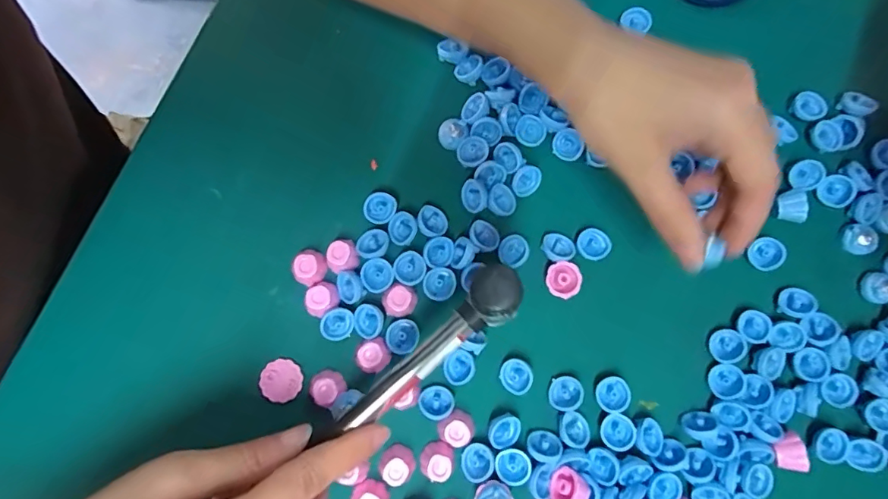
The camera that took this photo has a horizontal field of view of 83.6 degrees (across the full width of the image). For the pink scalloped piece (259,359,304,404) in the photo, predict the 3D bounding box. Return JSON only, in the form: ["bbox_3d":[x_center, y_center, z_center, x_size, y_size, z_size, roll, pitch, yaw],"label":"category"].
[{"bbox_3d":[-0.093,0.075,0.284,0.023,0.004,0.023,0,80,-1],"label":"pink scalloped piece"}]

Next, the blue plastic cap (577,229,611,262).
[{"bbox_3d":[0.089,-0.003,0.298,0.018,0.009,0.019,-40,83,-8],"label":"blue plastic cap"}]

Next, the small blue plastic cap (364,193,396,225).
[{"bbox_3d":[-0.038,-0.024,0.298,0.017,0.008,0.018,0,80,-1],"label":"small blue plastic cap"}]

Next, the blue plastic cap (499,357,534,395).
[{"bbox_3d":[0.041,0.073,0.285,0.018,0.007,0.018,0,80,-1],"label":"blue plastic cap"}]

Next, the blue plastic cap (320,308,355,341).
[{"bbox_3d":[-0.062,0.043,0.286,0.018,0.004,0.019,0,80,-1],"label":"blue plastic cap"}]

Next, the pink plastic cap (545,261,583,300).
[{"bbox_3d":[0.070,0.018,0.293,0.020,0.011,0.021,0,80,-1],"label":"pink plastic cap"}]

